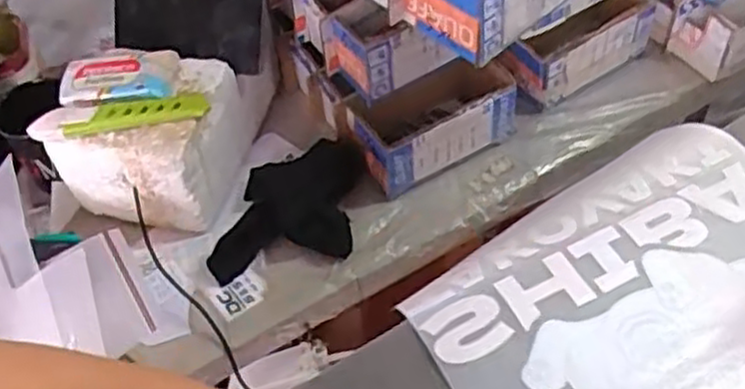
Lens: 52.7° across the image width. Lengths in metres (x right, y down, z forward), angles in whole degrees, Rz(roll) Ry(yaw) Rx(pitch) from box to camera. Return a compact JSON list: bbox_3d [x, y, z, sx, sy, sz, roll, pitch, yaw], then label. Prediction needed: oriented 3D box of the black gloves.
[{"bbox_3d":[-0.082,0.014,0.744,0.134,0.033,0.158,3,52,8],"label":"black gloves"}]

